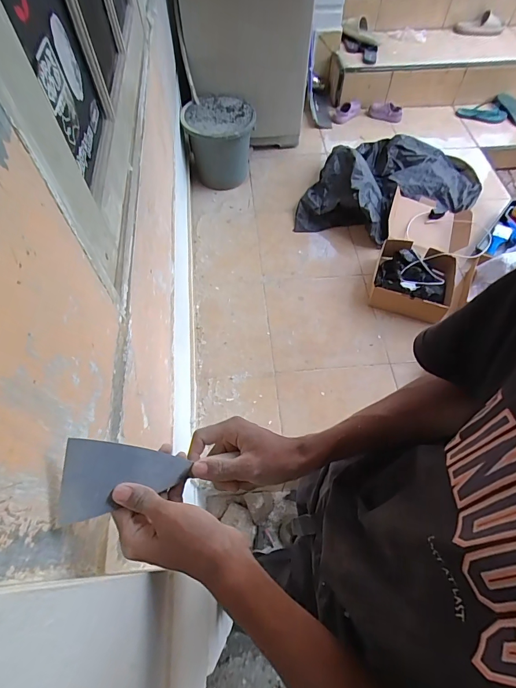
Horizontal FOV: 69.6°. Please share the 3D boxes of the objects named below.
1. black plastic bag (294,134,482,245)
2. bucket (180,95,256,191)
[{"bbox_3d":[0.582,-0.717,1.629,0.917,0.153,0.489,-24,62,-11],"label":"black plastic bag"},{"bbox_3d":[-0.159,-0.886,1.675,0.293,0.278,0.322,-1,60,2],"label":"bucket"}]

